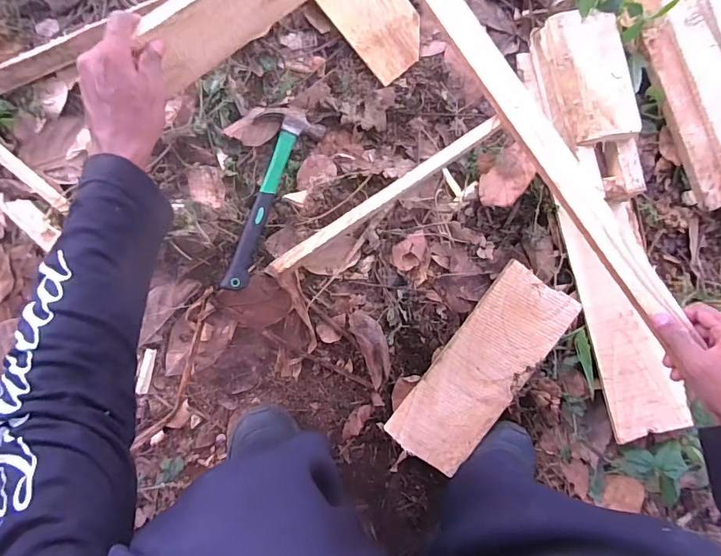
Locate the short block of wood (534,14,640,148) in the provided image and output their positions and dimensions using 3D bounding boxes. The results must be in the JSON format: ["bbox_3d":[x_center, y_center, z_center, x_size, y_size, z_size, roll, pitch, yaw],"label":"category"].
[{"bbox_3d":[0.318,-0.279,0.615,0.094,0.060,0.184,-12,92,-2],"label":"short block of wood"}]

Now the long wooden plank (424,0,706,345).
[{"bbox_3d":[0.145,-0.194,0.443,0.037,0.014,0.550,-33,88,-5],"label":"long wooden plank"}]

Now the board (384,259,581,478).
[{"bbox_3d":[0.177,0.133,0.632,0.119,0.032,0.307,37,86,-6],"label":"board"}]

